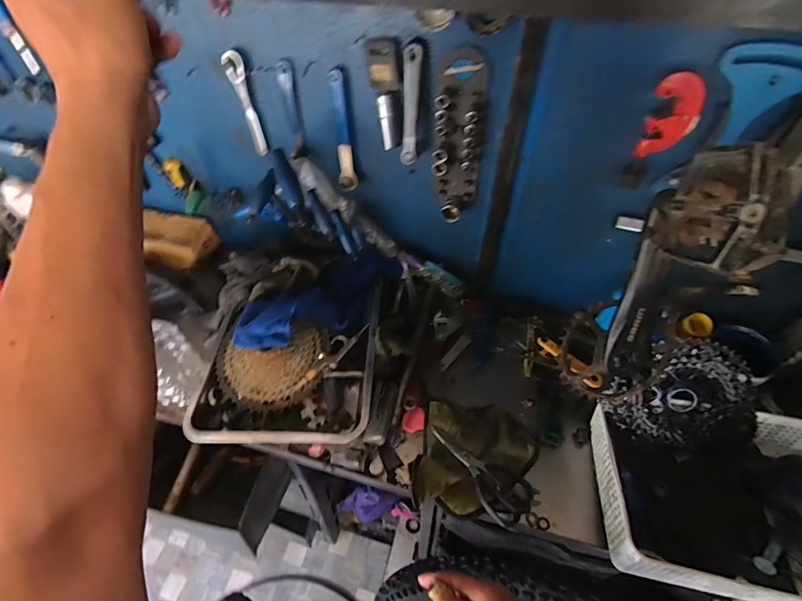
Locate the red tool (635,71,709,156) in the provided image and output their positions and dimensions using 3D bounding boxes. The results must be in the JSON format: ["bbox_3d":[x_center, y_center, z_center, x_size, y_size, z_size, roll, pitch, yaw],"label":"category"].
[{"bbox_3d":[0.338,-0.229,0.502,0.055,0.107,0.027,30,57,24],"label":"red tool"}]

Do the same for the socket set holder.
[{"bbox_3d":[0.088,-0.238,0.610,0.075,0.243,0.042,4,51,5],"label":"socket set holder"}]

